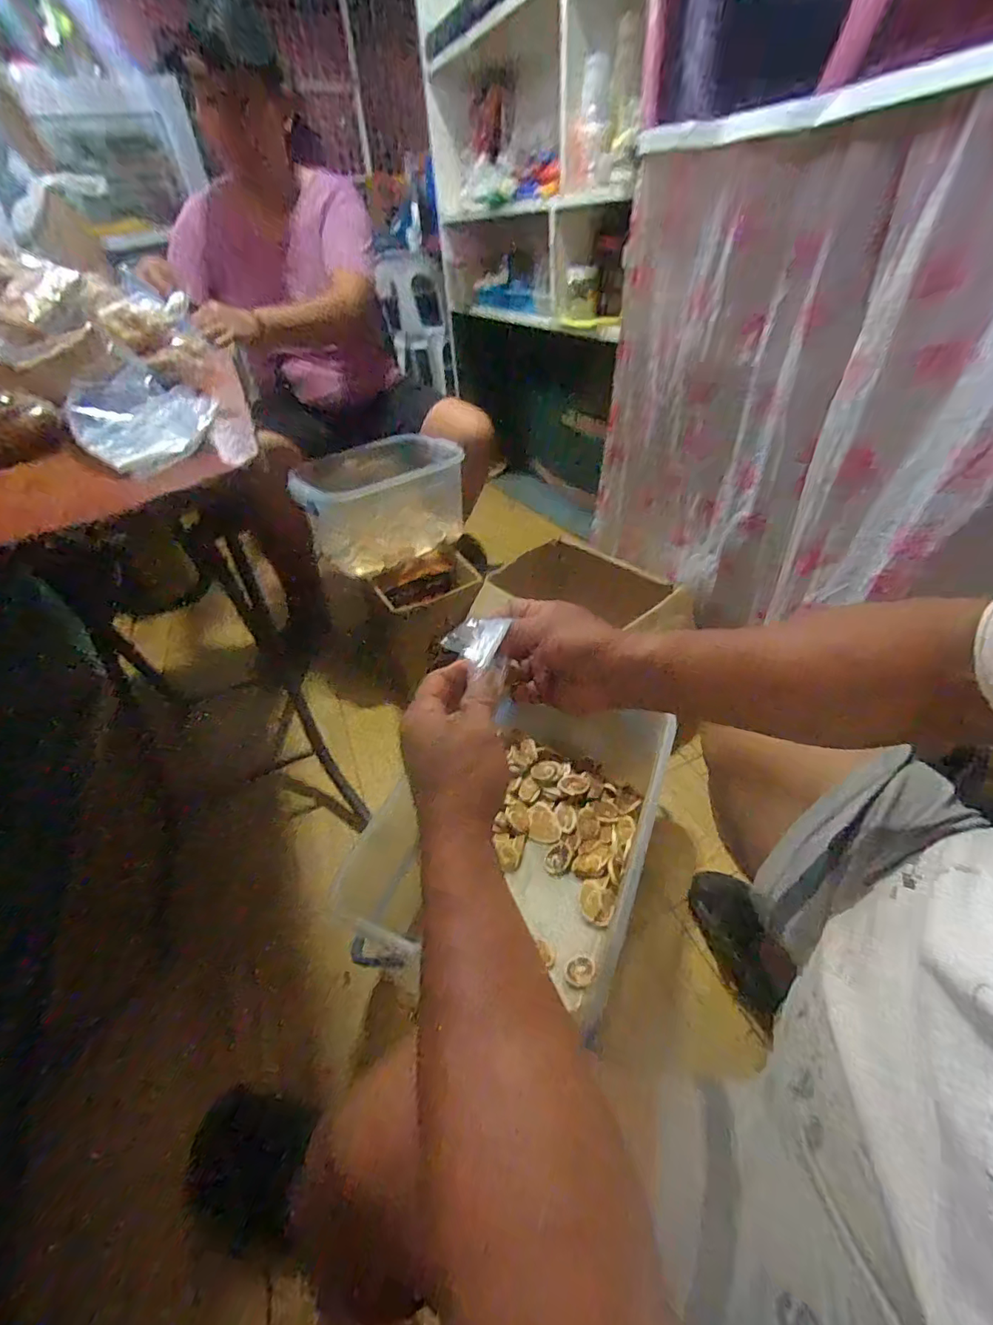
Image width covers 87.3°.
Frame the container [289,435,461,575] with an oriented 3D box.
[{"bbox_3d":[-0.217,-0.347,1.160,0.208,0.208,0.414,29,50,35],"label":"container"}]

